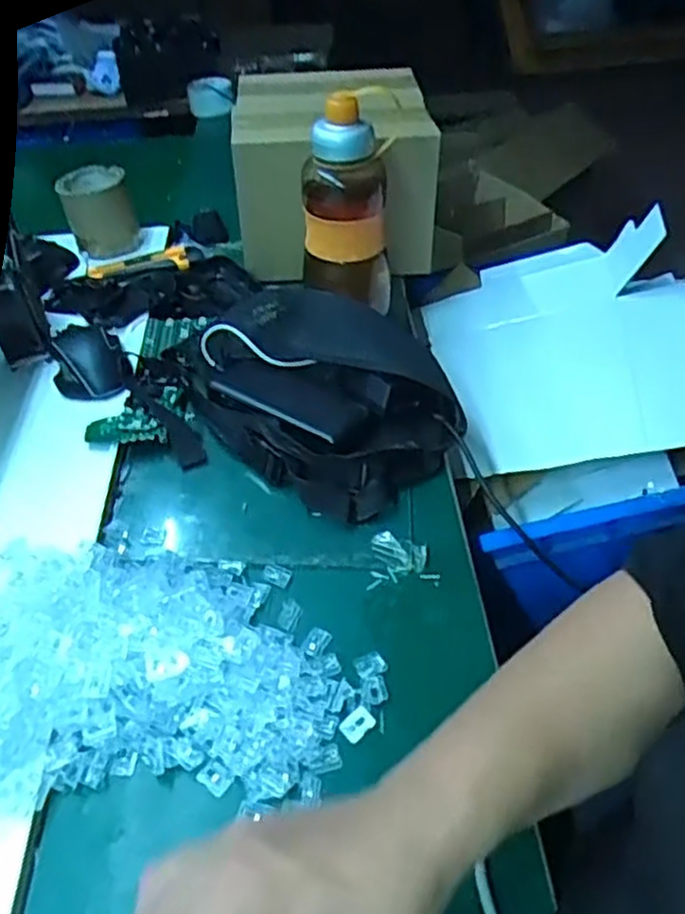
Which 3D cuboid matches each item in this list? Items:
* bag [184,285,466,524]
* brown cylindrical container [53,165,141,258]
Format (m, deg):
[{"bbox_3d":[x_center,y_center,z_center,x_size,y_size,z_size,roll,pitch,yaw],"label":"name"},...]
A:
[{"bbox_3d":[-0.038,-0.082,0.700,0.203,0.073,0.318,-35,51,-30],"label":"bag"},{"bbox_3d":[-0.304,-0.310,0.899,0.071,0.083,0.086,-23,46,-20],"label":"brown cylindrical container"}]

